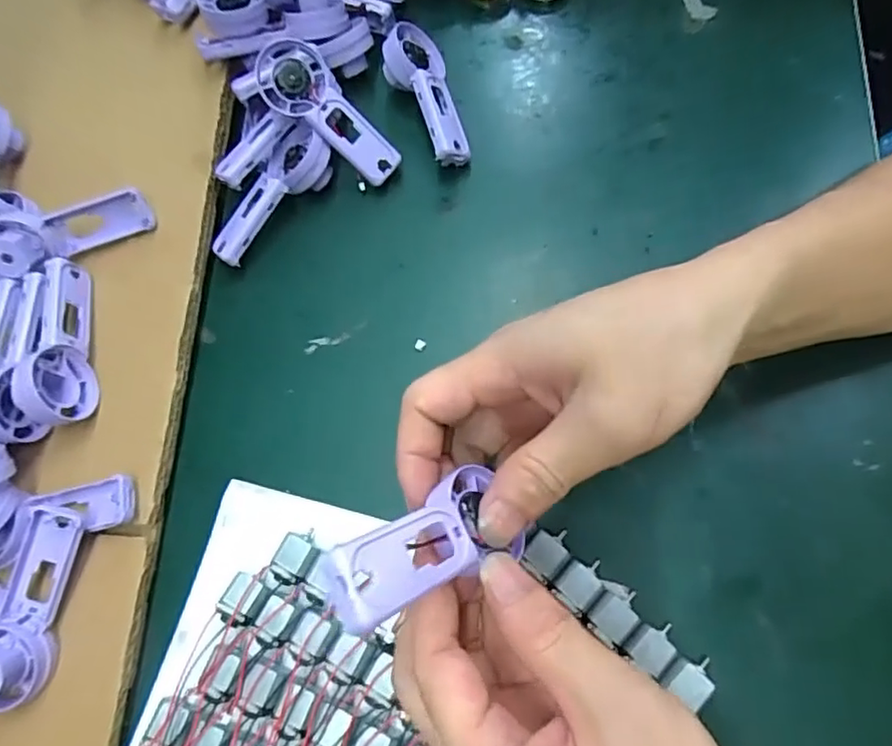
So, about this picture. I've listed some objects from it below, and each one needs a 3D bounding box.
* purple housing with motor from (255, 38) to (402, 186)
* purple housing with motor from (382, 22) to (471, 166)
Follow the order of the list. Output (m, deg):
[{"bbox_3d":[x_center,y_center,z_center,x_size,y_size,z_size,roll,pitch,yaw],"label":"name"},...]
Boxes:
[{"bbox_3d":[-0.070,-0.153,0.359,0.098,0.028,0.039,43,77,-8],"label":"purple housing with motor"},{"bbox_3d":[-0.009,-0.168,0.372,0.037,0.021,0.094,-12,75,-40],"label":"purple housing with motor"}]

